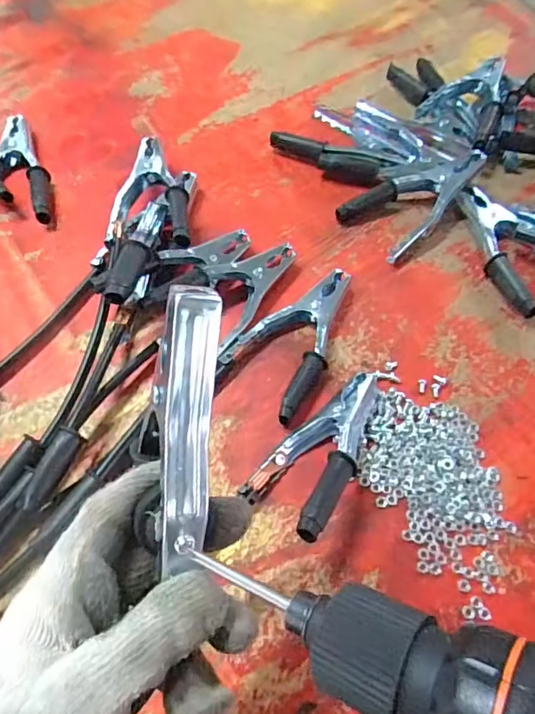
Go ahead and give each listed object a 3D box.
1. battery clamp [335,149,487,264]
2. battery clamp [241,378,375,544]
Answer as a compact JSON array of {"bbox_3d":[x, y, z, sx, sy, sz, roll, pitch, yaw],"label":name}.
[{"bbox_3d":[0.143,-0.156,0.499,0.134,0.037,0.074,-38,67,-17],"label":"battery clamp"},{"bbox_3d":[0.049,0.061,0.377,0.066,0.061,0.141,37,69,20],"label":"battery clamp"}]

